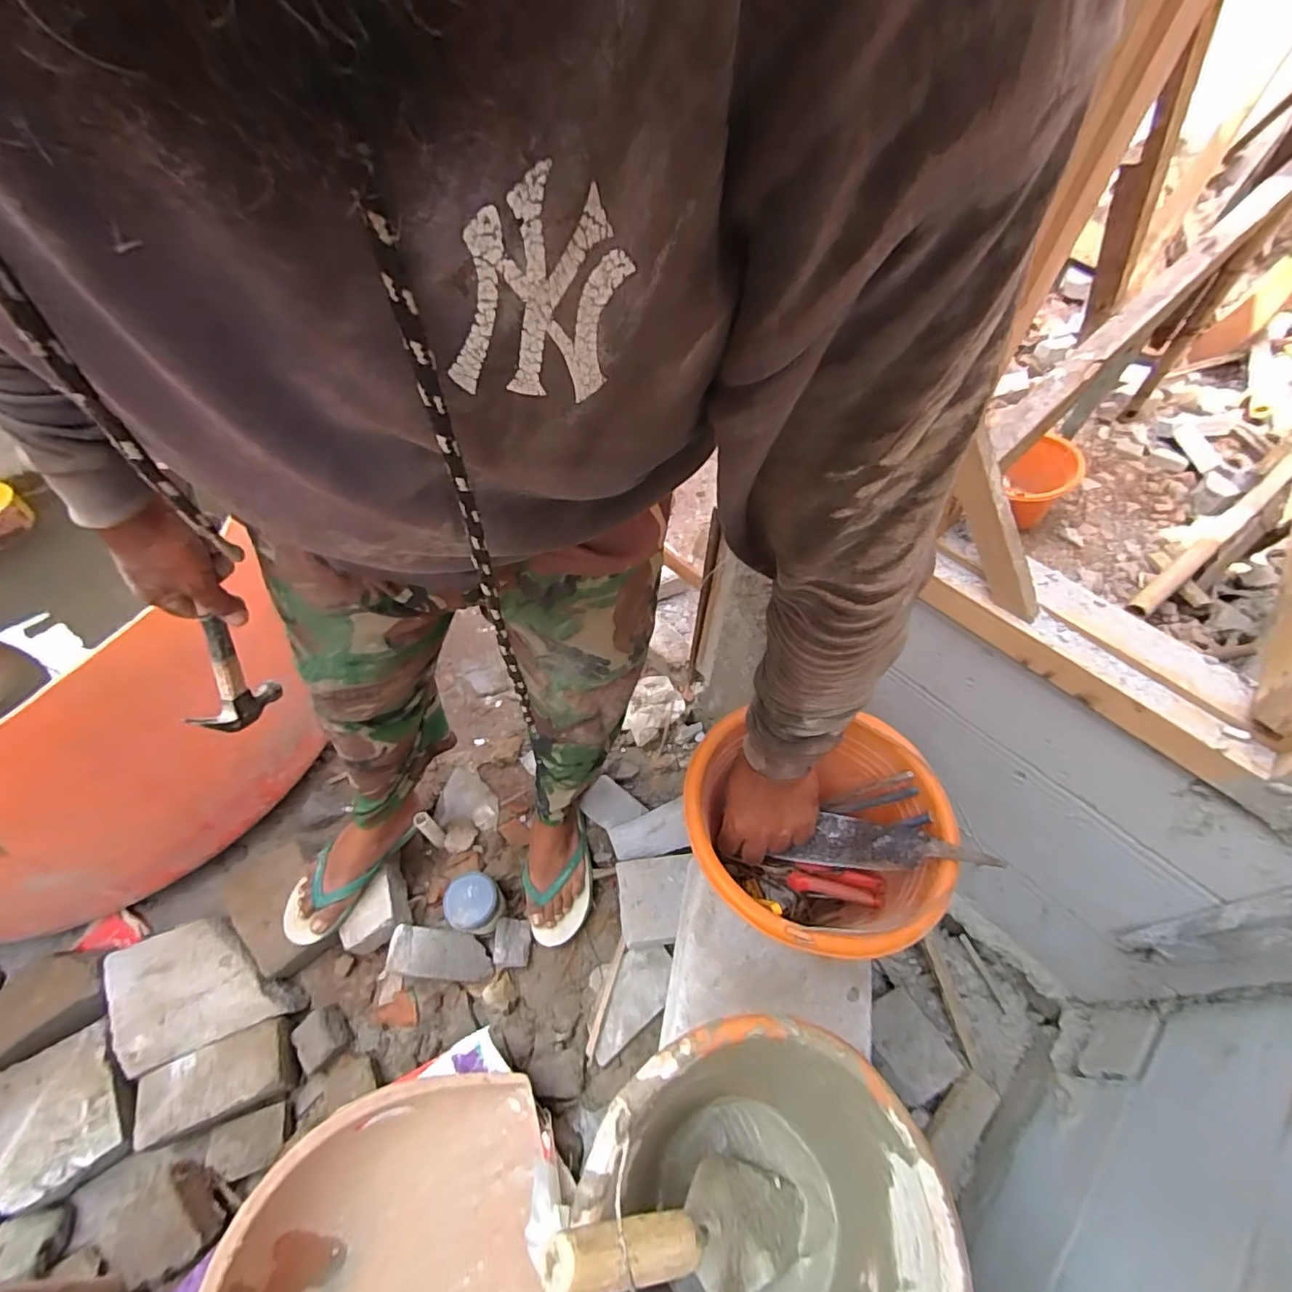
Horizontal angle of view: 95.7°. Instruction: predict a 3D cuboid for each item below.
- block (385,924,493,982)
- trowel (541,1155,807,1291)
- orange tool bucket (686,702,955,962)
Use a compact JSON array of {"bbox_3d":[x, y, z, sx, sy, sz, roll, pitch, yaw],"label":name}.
[{"bbox_3d":[-0.361,0.544,1.032,0.181,0.036,0.076,26,56,-24],"label":"block"},{"bbox_3d":[0.034,0.433,0.423,0.053,0.273,0.081,-14,51,36],"label":"trowel"},{"bbox_3d":[0.167,0.203,0.612,0.249,0.170,0.220,0,59,0],"label":"orange tool bucket"}]

